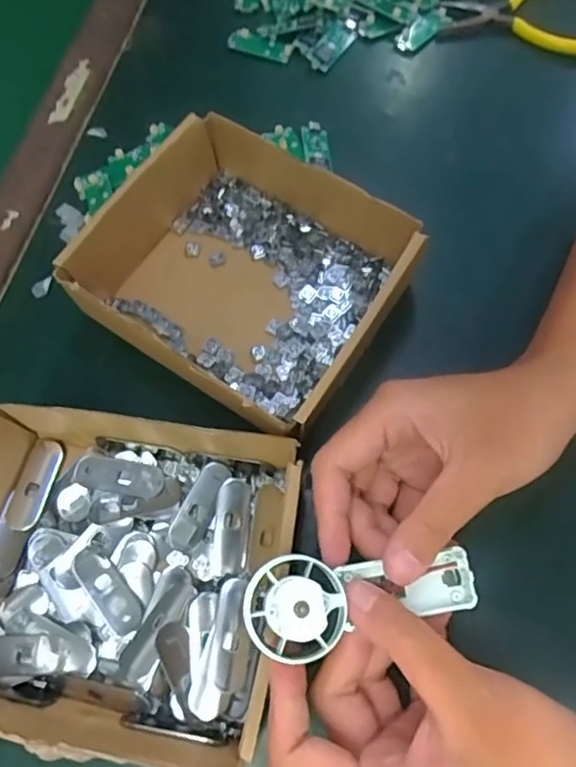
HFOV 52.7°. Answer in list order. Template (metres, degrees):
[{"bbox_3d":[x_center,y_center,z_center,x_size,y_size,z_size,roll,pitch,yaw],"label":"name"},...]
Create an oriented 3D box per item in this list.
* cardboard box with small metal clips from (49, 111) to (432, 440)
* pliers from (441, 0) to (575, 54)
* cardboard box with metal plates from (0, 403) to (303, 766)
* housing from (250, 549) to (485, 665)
[{"bbox_3d":[-0.029,-0.072,0.348,0.174,0.049,0.144,32,72,14],"label":"cardboard box with small metal clips"},{"bbox_3d":[0.178,-0.285,0.447,0.114,0.014,0.079,0,68,2],"label":"pliers"},{"bbox_3d":[-0.084,0.086,0.287,0.161,0.053,0.154,9,69,5],"label":"cardboard box with metal plates"},{"bbox_3d":[0.031,0.085,0.232,0.092,0.021,0.036,1,67,-18],"label":"housing"}]

